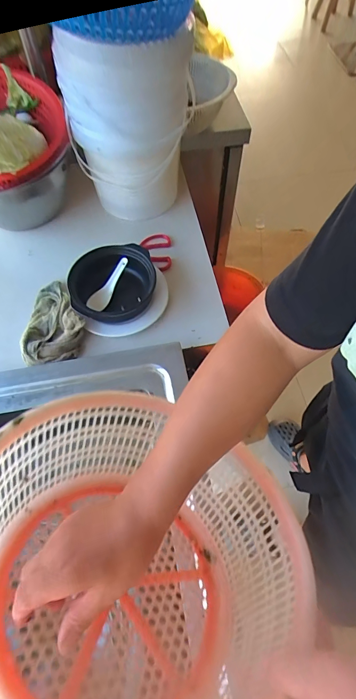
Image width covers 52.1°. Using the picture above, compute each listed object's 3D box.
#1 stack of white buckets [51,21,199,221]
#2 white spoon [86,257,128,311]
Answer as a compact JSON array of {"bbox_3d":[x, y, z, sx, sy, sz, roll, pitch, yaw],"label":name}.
[{"bbox_3d":[-0.092,-0.445,0.736,0.217,0.322,0.217,-35,66,-17],"label":"stack of white buckets"},{"bbox_3d":[-0.133,-0.125,0.713,0.031,0.026,0.121,28,77,15],"label":"white spoon"}]

